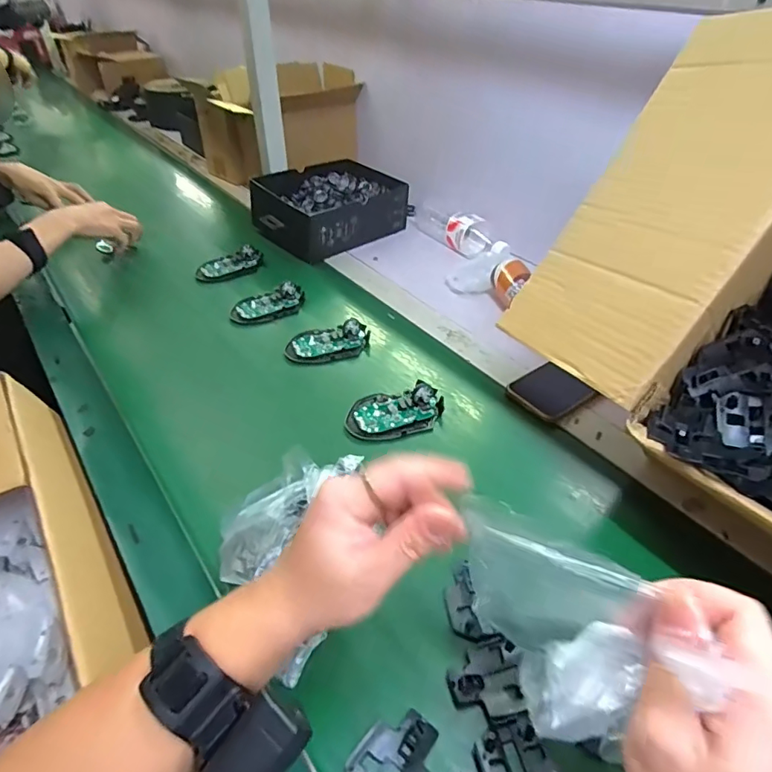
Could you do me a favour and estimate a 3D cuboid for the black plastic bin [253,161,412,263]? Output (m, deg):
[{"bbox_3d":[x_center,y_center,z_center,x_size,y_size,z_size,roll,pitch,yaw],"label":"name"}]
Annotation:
[{"bbox_3d":[-0.110,-0.334,0.949,0.253,0.089,0.196,-30,49,-32],"label":"black plastic bin"}]

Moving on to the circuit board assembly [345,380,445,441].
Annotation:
[{"bbox_3d":[0.011,0.026,0.586,0.114,0.024,0.066,-12,42,-15],"label":"circuit board assembly"}]

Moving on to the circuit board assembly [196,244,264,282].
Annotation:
[{"bbox_3d":[-0.265,-0.204,0.854,0.111,0.037,0.034,-22,47,-23],"label":"circuit board assembly"}]

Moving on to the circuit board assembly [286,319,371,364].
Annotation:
[{"bbox_3d":[-0.078,-0.060,0.686,0.113,0.027,0.054,-8,41,-10],"label":"circuit board assembly"}]

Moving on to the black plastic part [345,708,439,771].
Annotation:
[{"bbox_3d":[0.006,0.254,0.337,0.052,0.011,0.066,26,46,26],"label":"black plastic part"}]

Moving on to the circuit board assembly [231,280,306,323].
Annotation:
[{"bbox_3d":[-0.176,-0.124,0.757,0.110,0.029,0.050,-22,47,-23],"label":"circuit board assembly"}]

